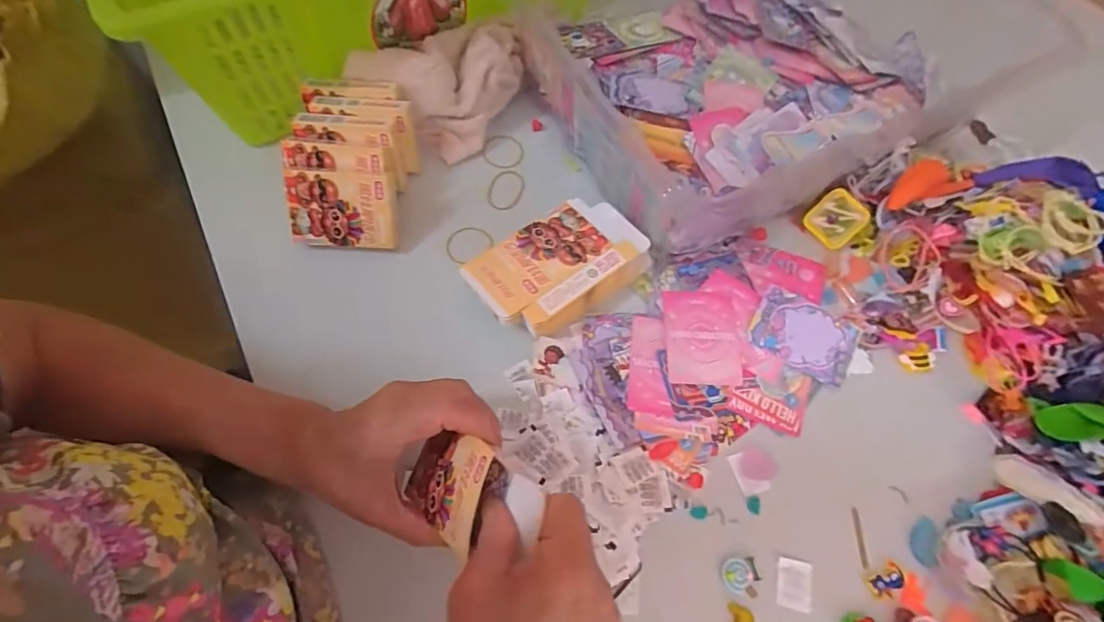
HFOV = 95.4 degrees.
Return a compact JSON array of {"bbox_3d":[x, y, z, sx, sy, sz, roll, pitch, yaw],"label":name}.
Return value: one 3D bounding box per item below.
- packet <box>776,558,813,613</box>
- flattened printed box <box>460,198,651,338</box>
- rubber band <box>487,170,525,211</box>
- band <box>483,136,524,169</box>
[{"bbox_3d":[0.172,0.194,0.356,0.024,0.004,0.031,13,65,5],"label":"packet"},{"bbox_3d":[0.007,-0.037,0.440,0.145,0.042,0.087,-38,71,-17],"label":"flattened printed box"},{"bbox_3d":[-0.045,-0.121,0.502,0.036,0.004,0.051,9,63,7],"label":"rubber band"},{"bbox_3d":[-0.051,-0.166,0.526,0.042,0.007,0.046,1,63,-1],"label":"band"}]

